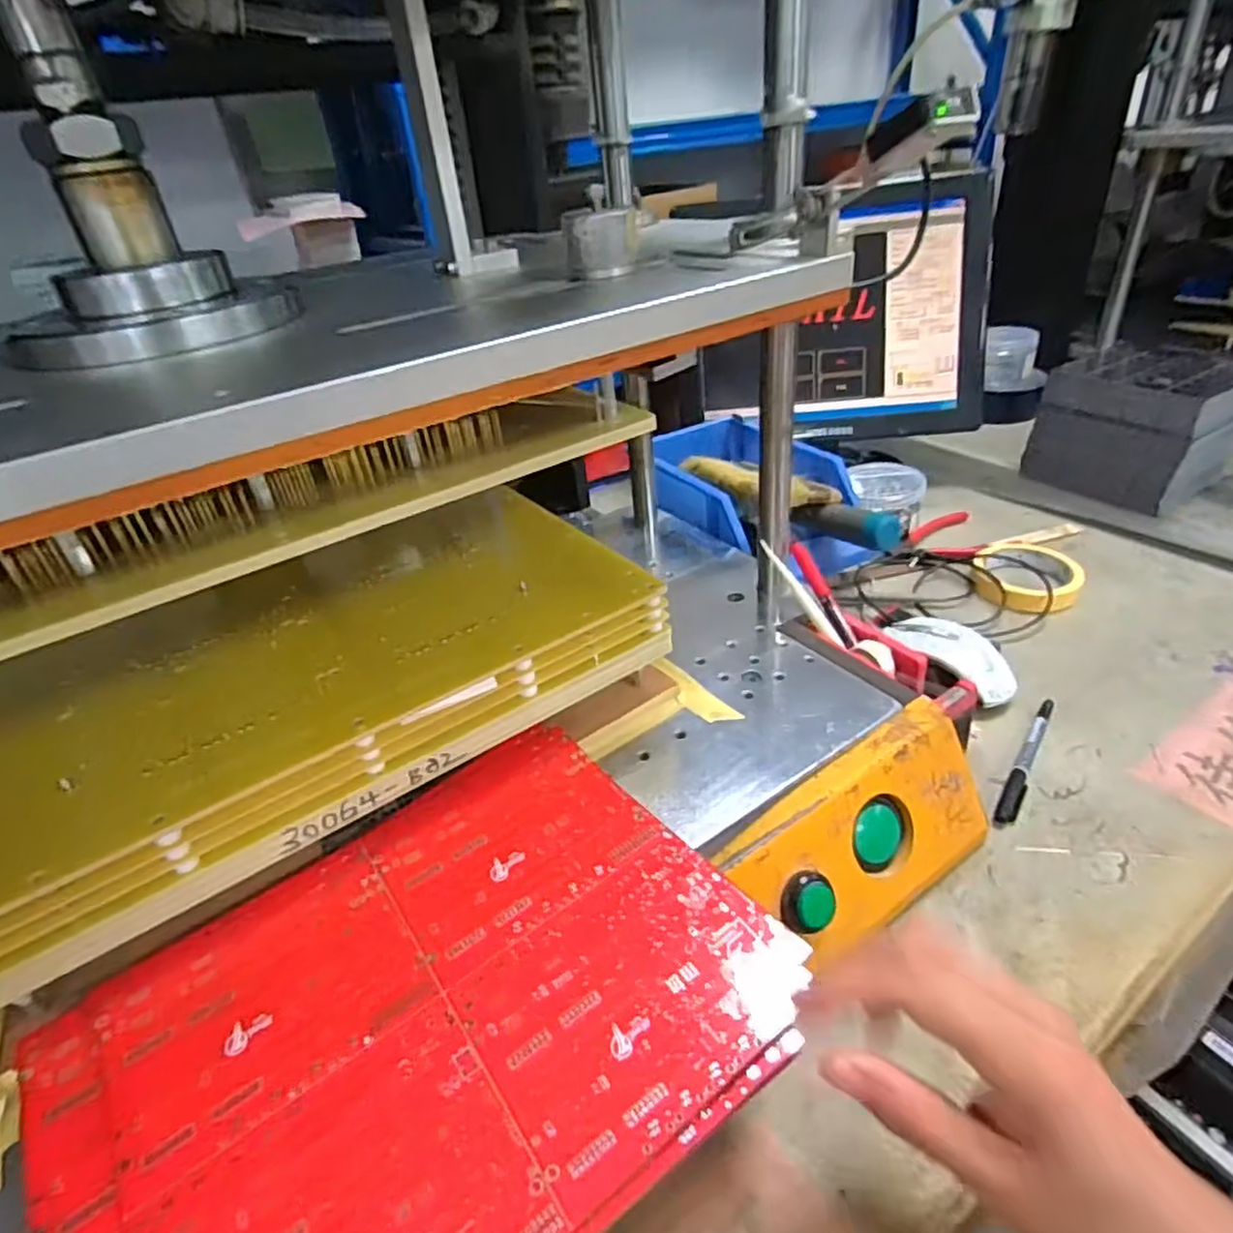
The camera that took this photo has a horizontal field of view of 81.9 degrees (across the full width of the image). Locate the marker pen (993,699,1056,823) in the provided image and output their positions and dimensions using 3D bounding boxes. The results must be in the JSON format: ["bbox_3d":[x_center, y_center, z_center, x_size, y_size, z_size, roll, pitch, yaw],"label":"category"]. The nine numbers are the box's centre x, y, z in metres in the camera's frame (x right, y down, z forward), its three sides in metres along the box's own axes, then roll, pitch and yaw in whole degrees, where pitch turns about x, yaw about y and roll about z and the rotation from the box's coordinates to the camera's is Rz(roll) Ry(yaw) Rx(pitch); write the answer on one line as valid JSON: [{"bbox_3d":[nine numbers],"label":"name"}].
[{"bbox_3d":[0.305,0.105,0.526,0.013,0.010,0.134,20,43,33],"label":"marker pen"}]

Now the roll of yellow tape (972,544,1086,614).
[{"bbox_3d":[0.399,-0.037,0.696,0.097,0.020,0.104,-4,35,3],"label":"roll of yellow tape"}]

